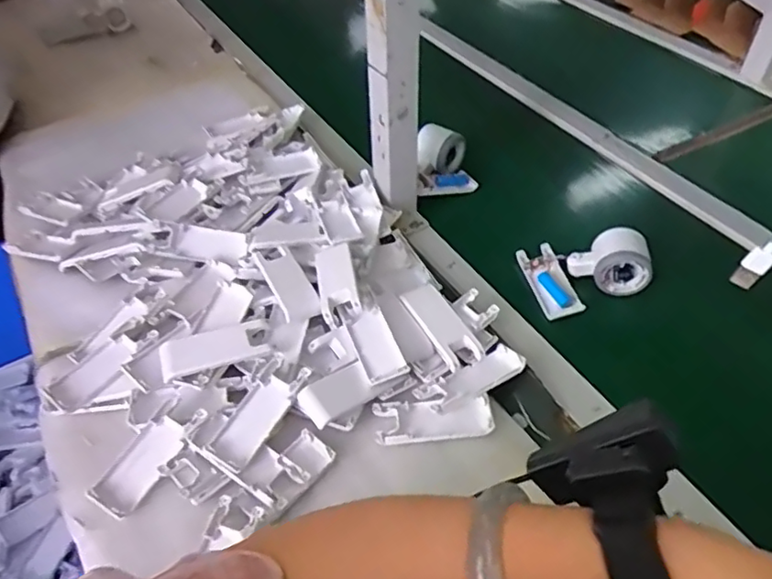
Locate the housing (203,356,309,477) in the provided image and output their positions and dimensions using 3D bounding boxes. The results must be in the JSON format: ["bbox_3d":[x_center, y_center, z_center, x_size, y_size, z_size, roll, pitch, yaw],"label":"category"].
[{"bbox_3d":[-0.111,0.107,0.518,0.038,0.015,0.103,29,74,24],"label":"housing"}]

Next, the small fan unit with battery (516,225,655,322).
[{"bbox_3d":[0.219,-0.031,0.656,0.129,0.055,0.098,-17,48,-15],"label":"small fan unit with battery"}]

